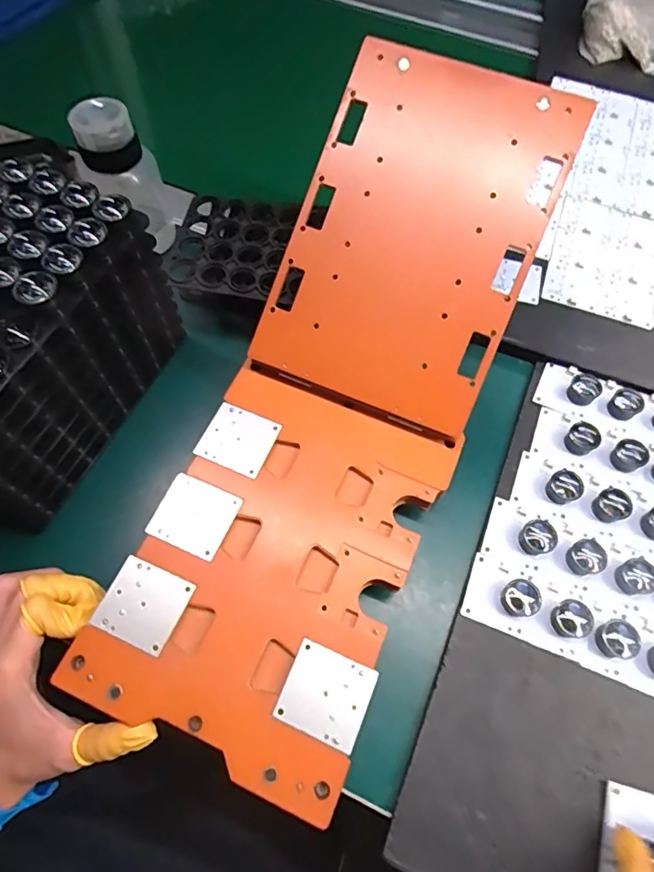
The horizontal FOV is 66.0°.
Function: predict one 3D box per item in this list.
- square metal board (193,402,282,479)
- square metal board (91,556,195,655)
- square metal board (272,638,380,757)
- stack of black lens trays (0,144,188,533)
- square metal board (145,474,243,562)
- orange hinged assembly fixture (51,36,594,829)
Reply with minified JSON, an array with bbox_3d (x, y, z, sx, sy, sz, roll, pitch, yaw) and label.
[{"bbox_3d":[-0.061,0.002,0.349,0.047,0.005,0.043,21,65,7],"label":"square metal board"},{"bbox_3d":[-0.109,0.101,0.302,0.045,0.004,0.044,23,65,8],"label":"square metal board"},{"bbox_3d":[0.000,0.146,0.283,0.047,0.004,0.044,23,65,8],"label":"square metal board"},{"bbox_3d":[-0.197,-0.054,0.328,0.096,0.133,0.196,23,65,8],"label":"stack of black lens trays"},{"bbox_3d":[-0.086,0.052,0.326,0.047,0.004,0.044,22,65,8],"label":"square metal board"},{"bbox_3d":[0.015,-0.028,0.331,0.162,0.061,0.440,23,82,8],"label":"orange hinged assembly fixture"}]

